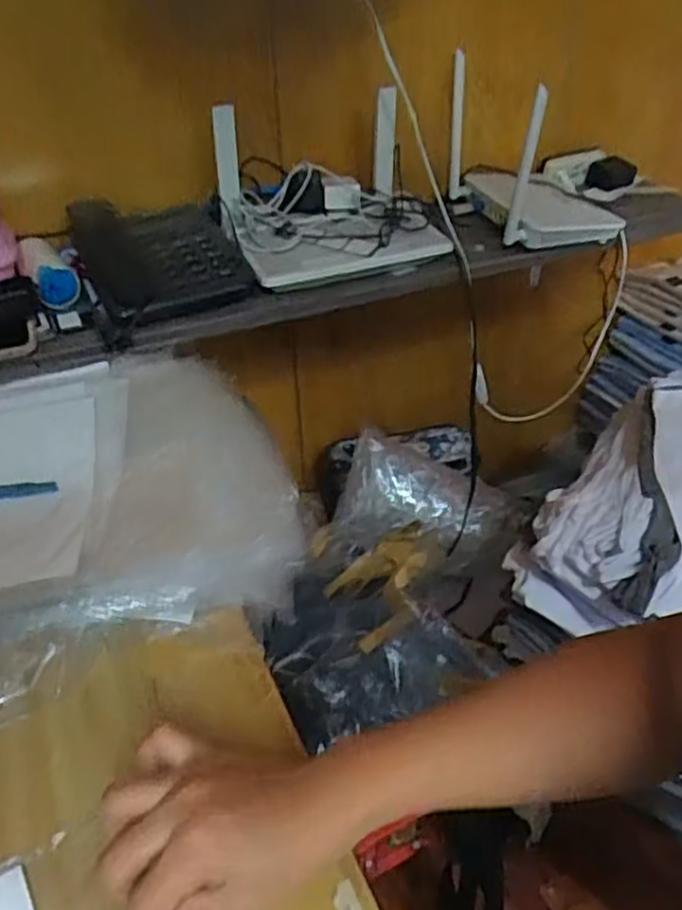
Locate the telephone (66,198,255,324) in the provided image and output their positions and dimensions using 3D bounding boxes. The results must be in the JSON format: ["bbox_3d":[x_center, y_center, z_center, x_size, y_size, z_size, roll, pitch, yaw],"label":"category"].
[{"bbox_3d":[-0.193,-0.216,0.774,0.150,0.073,0.171,-19,40,-21],"label":"telephone"}]

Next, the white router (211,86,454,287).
[{"bbox_3d":[-0.006,-0.284,0.811,0.237,0.146,0.154,-16,39,-17],"label":"white router"}]

